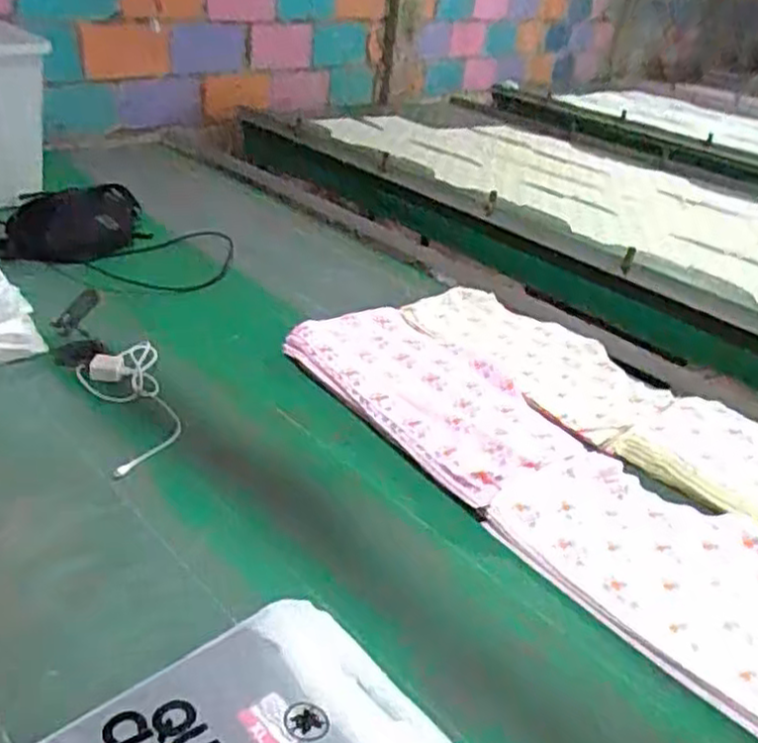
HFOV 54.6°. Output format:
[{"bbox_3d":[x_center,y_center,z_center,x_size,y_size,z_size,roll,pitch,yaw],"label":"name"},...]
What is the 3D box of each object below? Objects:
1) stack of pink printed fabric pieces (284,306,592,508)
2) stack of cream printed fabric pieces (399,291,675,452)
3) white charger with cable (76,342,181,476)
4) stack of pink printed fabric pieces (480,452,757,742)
[{"bbox_3d":[0.076,0.020,1.129,0.257,0.044,0.498,-14,36,-33],"label":"stack of pink printed fabric pieces"},{"bbox_3d":[0.258,-0.020,1.292,0.260,0.068,0.489,-18,38,-37],"label":"stack of cream printed fabric pieces"},{"bbox_3d":[-0.347,0.043,1.030,0.114,0.039,0.282,-9,33,-26],"label":"white charger with cable"},{"bbox_3d":[0.389,0.256,0.806,0.283,0.039,0.528,-21,40,-40],"label":"stack of pink printed fabric pieces"}]

